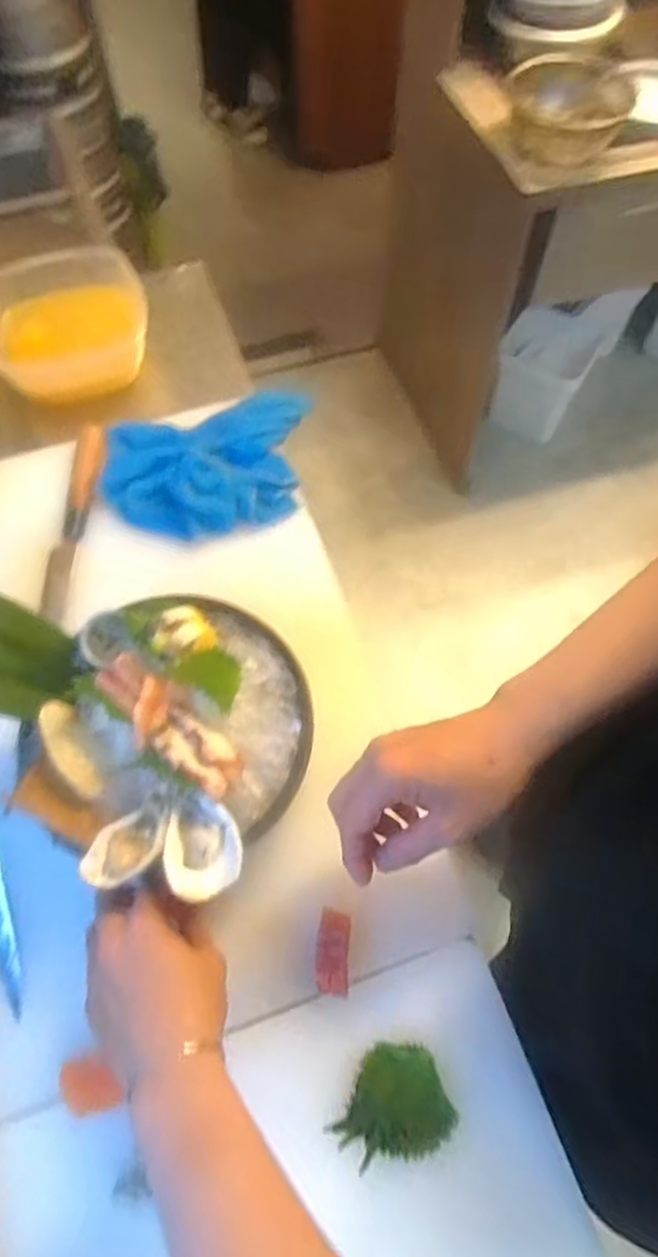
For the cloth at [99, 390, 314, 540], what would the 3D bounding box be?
[{"bbox_3d":[-0.127,-0.176,0.727,0.223,0.041,0.169,-12,63,-6],"label":"cloth"}]

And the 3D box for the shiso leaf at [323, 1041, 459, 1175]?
[{"bbox_3d":[0.042,0.328,0.476,0.079,0.017,0.066,-20,64,-10],"label":"shiso leaf"}]

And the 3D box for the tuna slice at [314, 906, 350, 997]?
[{"bbox_3d":[0.003,0.240,0.514,0.025,0.006,0.058,8,62,-8],"label":"tuna slice"}]

